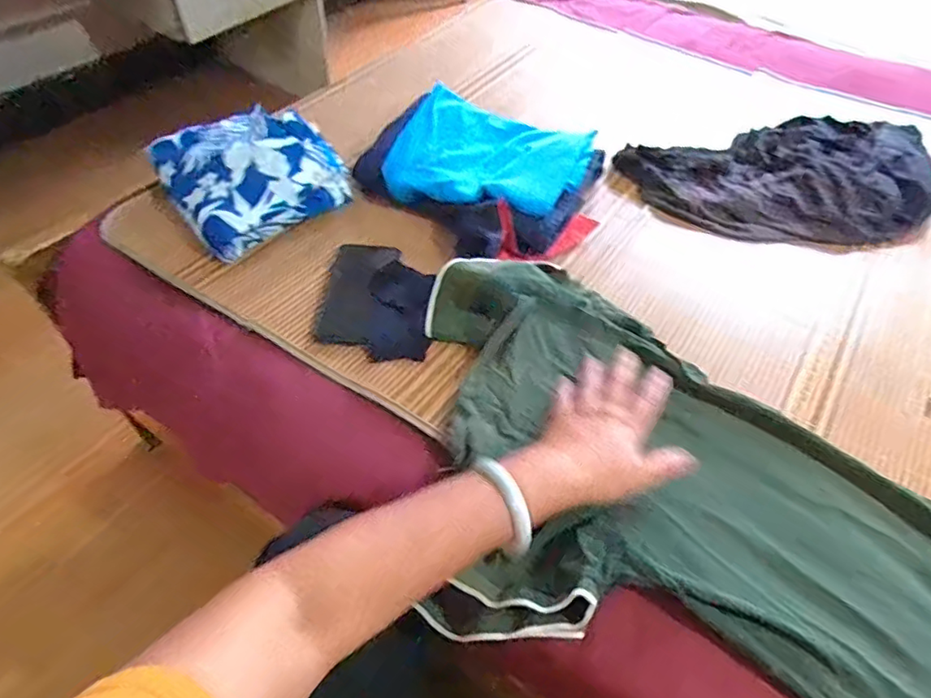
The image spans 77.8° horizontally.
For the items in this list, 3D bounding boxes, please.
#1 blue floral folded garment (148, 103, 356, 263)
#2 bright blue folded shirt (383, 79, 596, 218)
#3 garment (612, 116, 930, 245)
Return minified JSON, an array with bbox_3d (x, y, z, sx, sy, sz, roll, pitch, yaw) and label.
[{"bbox_3d":[-0.277,-0.239,0.767,0.220,0.076,0.209,-31,57,-23],"label":"blue floral folded garment"},{"bbox_3d":[0.037,-0.281,0.812,0.269,0.039,0.231,11,51,9],"label":"bright blue folded shirt"},{"bbox_3d":[0.500,-0.260,0.870,0.477,0.048,0.291,-17,52,-14],"label":"garment"}]

